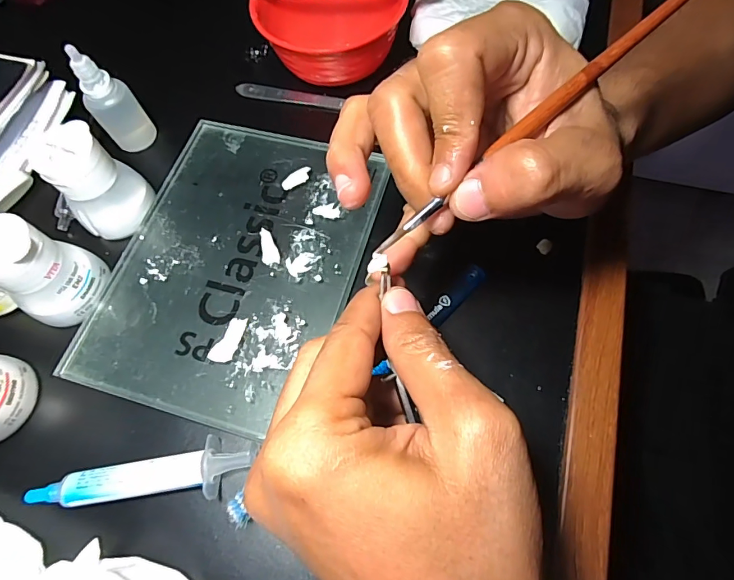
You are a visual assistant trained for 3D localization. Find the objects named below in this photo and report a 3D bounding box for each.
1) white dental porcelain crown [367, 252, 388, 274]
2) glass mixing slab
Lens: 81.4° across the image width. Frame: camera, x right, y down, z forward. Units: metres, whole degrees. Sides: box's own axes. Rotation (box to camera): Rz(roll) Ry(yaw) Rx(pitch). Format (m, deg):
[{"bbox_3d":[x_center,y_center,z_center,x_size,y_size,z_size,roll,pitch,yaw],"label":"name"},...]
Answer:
[{"bbox_3d":[0.004,-0.010,0.162,0.006,0.004,0.008,21,69,11],"label":"white dental porcelain crown"},{"bbox_3d":[-0.085,-0.022,0.273,0.146,0.010,0.197,16,68,9],"label":"glass mixing slab"}]

